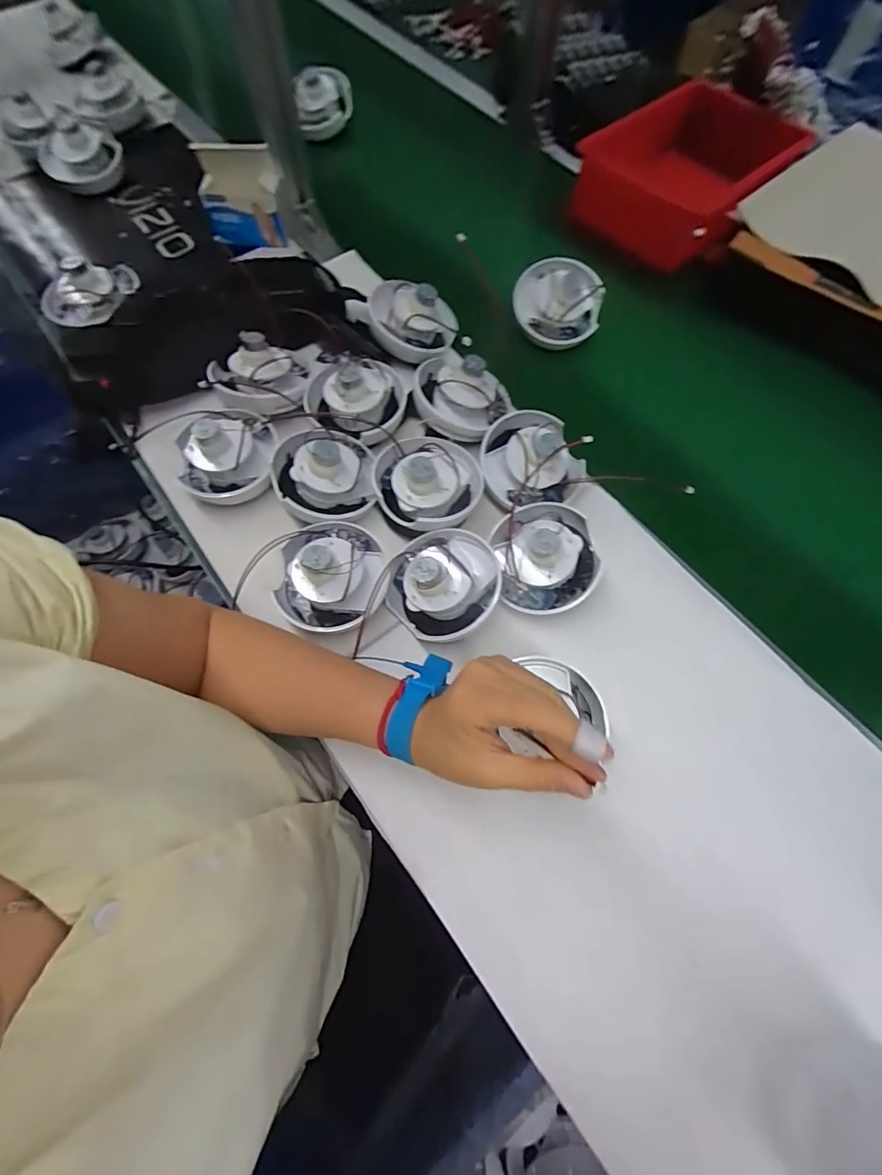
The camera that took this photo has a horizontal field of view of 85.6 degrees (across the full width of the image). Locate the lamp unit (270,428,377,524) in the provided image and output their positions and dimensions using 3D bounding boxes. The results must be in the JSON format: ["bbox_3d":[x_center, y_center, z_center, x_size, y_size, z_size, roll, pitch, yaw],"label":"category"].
[{"bbox_3d":[-0.116,-0.119,0.463,0.101,0.049,0.107,-16,68,-8],"label":"lamp unit"}]

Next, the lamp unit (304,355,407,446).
[{"bbox_3d":[-0.089,-0.209,0.505,0.107,0.051,0.099,0,67,-1],"label":"lamp unit"}]

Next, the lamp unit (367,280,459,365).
[{"bbox_3d":[-0.032,-0.306,0.548,0.102,0.055,0.091,-2,67,-2],"label":"lamp unit"}]

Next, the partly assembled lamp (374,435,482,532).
[{"bbox_3d":[-0.012,-0.112,0.465,0.102,0.047,0.104,-7,67,-4],"label":"partly assembled lamp"}]

